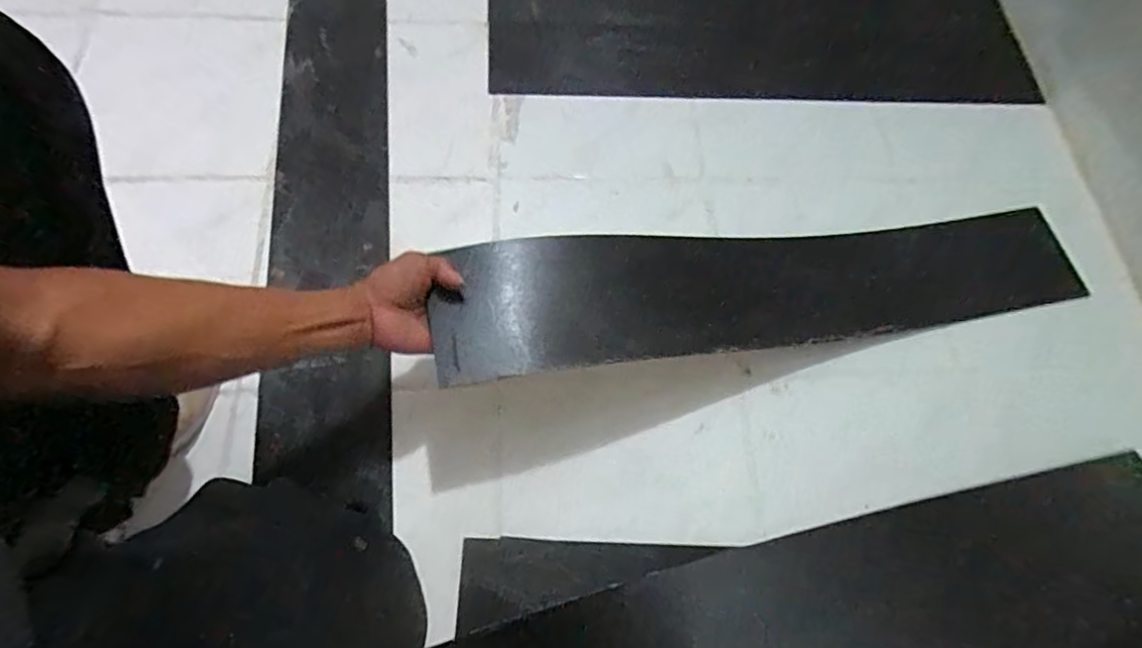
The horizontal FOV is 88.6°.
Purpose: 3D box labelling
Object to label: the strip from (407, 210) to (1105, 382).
[{"bbox_3d":[0.270,-0.040,0.731,0.861,0.077,0.145,-6,67,-19],"label":"strip"}]

